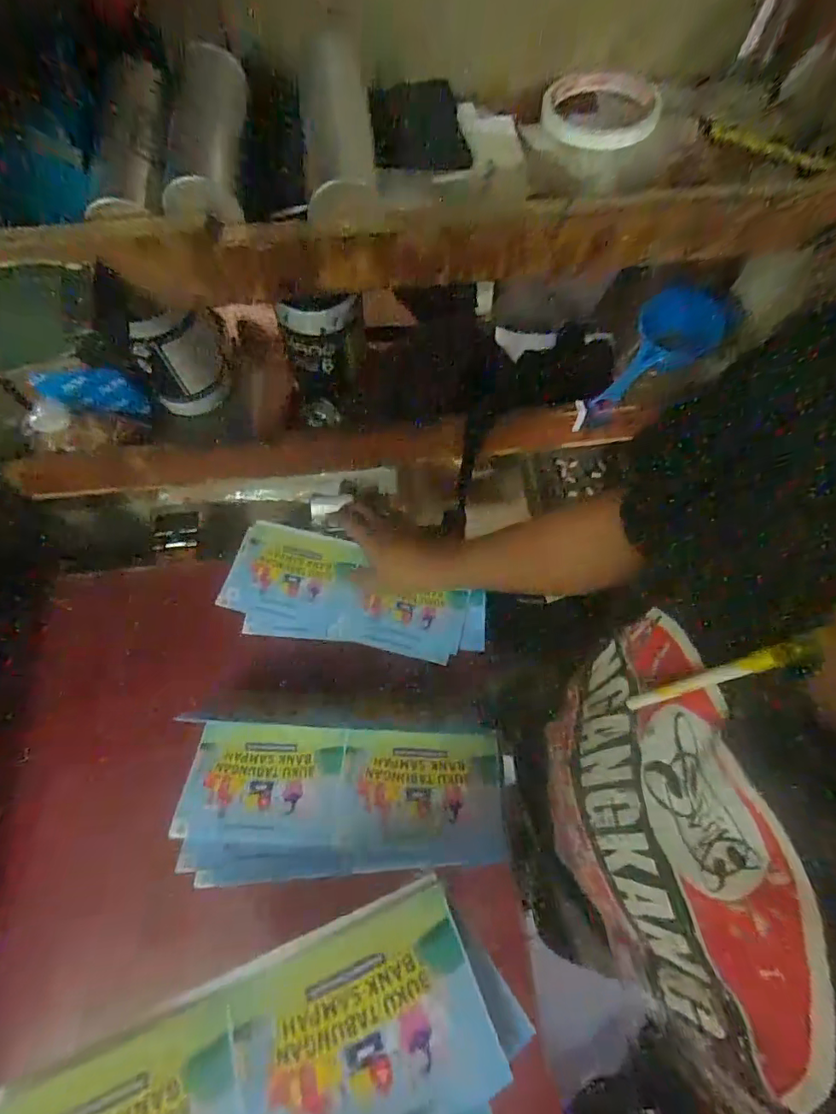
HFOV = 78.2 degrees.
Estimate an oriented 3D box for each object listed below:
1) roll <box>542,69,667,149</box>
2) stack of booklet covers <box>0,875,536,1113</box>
[{"bbox_3d":[0.149,-0.367,0.419,0.091,0.016,0.095,10,67,4],"label":"roll"},{"bbox_3d":[-0.101,0.328,0.298,0.326,0.015,0.147,-21,50,-12],"label":"stack of booklet covers"}]

